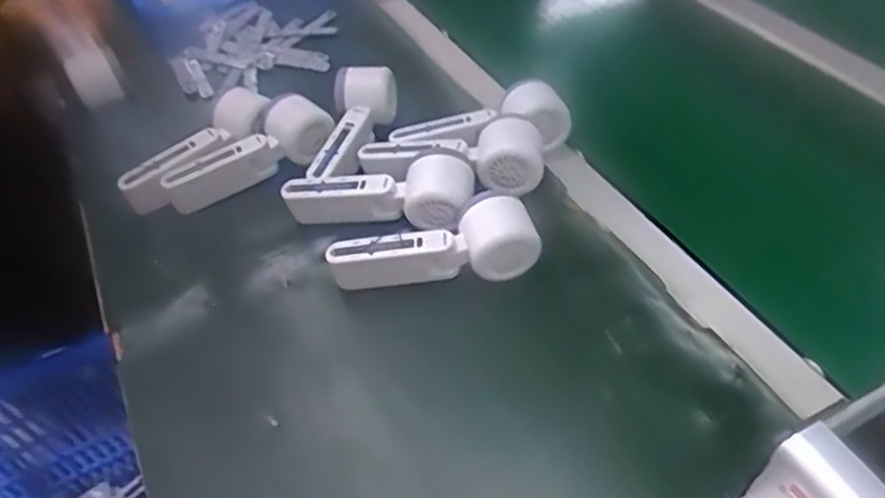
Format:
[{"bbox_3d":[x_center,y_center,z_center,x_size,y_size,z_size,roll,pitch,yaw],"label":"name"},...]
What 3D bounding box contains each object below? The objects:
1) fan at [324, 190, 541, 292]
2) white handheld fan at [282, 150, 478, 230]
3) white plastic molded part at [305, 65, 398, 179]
[{"bbox_3d":[-0.008,0.002,0.536,0.164,0.067,0.051,-10,46,-5],"label":"fan"},{"bbox_3d":[-0.057,-0.049,0.570,0.167,0.052,0.046,1,46,6],"label":"white handheld fan"},{"bbox_3d":[-0.091,-0.124,0.637,0.054,0.048,0.152,8,47,13],"label":"white plastic molded part"}]

